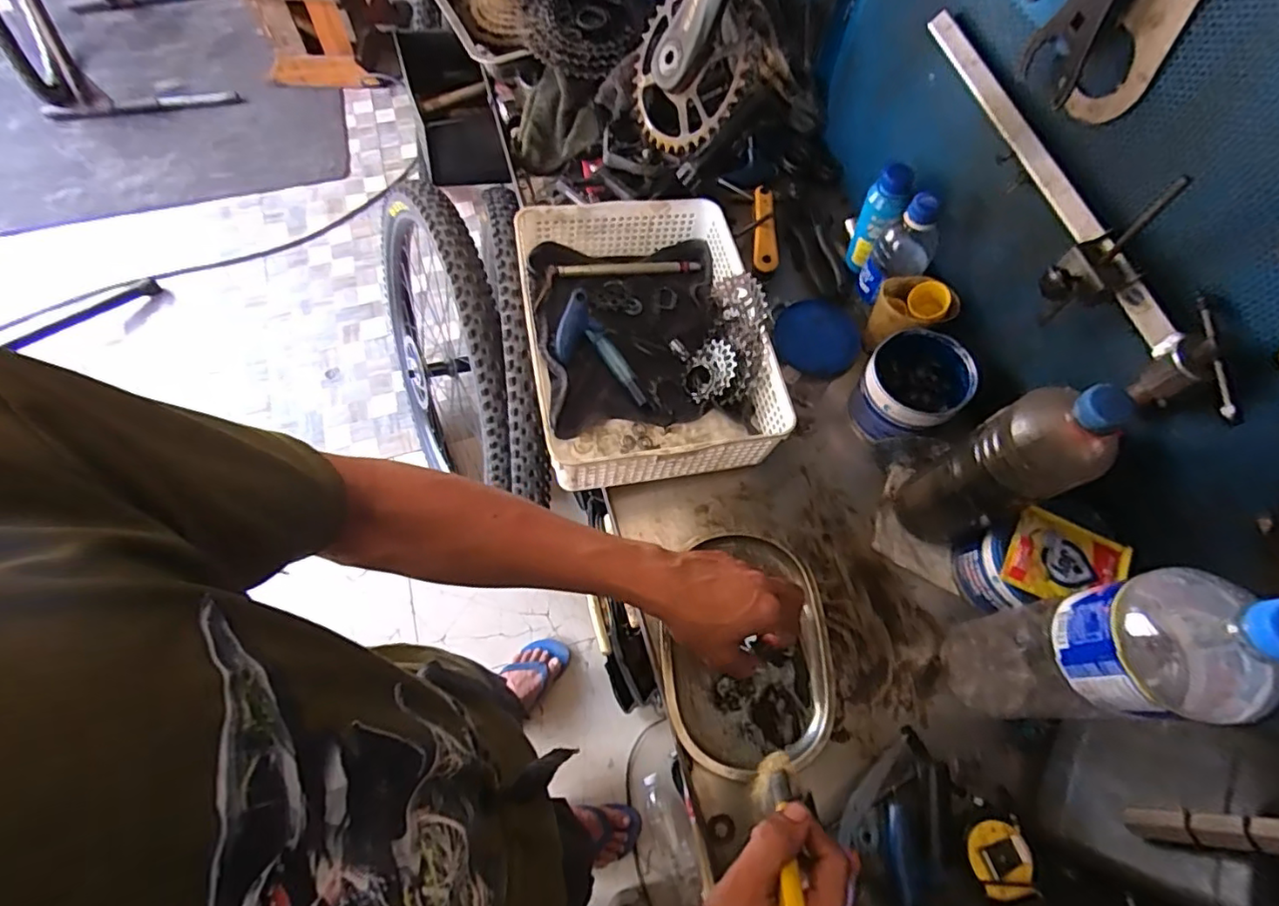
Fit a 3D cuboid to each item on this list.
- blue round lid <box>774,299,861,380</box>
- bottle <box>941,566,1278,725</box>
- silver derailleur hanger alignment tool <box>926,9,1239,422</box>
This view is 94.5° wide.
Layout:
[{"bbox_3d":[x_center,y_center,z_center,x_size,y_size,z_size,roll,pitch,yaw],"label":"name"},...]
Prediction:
[{"bbox_3d":[0.215,-0.140,0.717,0.097,0.014,0.102,0,66,-1],"label":"blue round lid"},{"bbox_3d":[0.331,0.150,0.435,0.090,0.309,0.085,-5,66,-3],"label":"bottle"},{"bbox_3d":[0.331,-0.201,0.482,0.067,0.094,0.417,-13,67,-7],"label":"silver derailleur hanger alignment tool"}]

